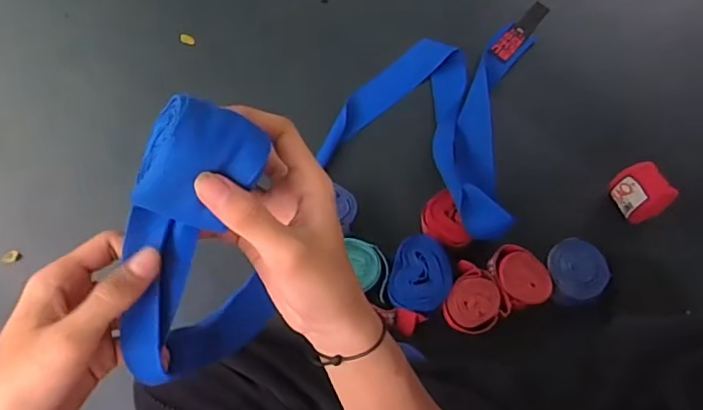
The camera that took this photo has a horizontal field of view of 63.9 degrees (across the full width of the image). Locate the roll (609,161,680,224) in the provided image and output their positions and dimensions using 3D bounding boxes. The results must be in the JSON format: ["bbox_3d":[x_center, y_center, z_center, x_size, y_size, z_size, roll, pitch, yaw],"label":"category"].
[{"bbox_3d":[0.366,-0.016,0.717,0.050,0.060,0.066,-23,72,-6],"label":"roll"}]

